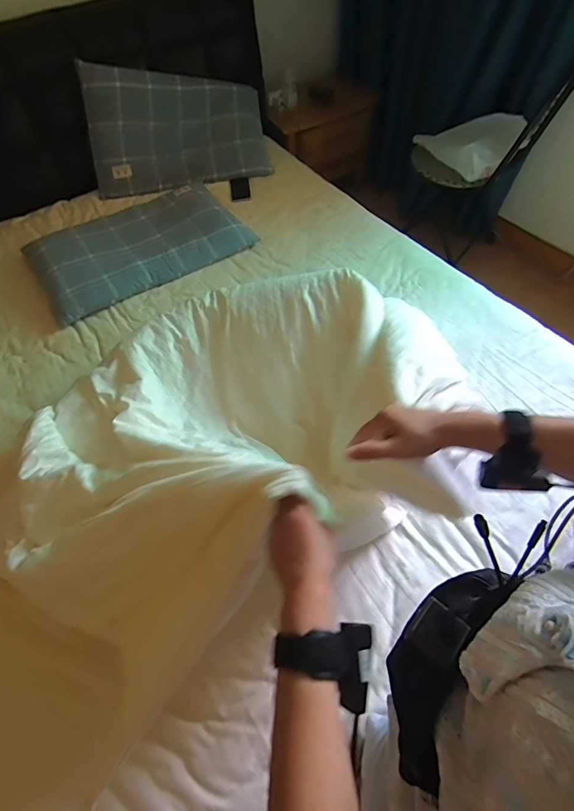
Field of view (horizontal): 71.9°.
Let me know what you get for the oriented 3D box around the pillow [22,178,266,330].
[{"bbox_3d":[-0.491,-0.546,1.337,0.678,0.088,0.356,-30,63,-14],"label":"pillow"}]

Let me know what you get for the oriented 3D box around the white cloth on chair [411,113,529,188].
[{"bbox_3d":[0.670,-0.999,1.544,0.388,0.220,0.210,22,63,14],"label":"white cloth on chair"}]

